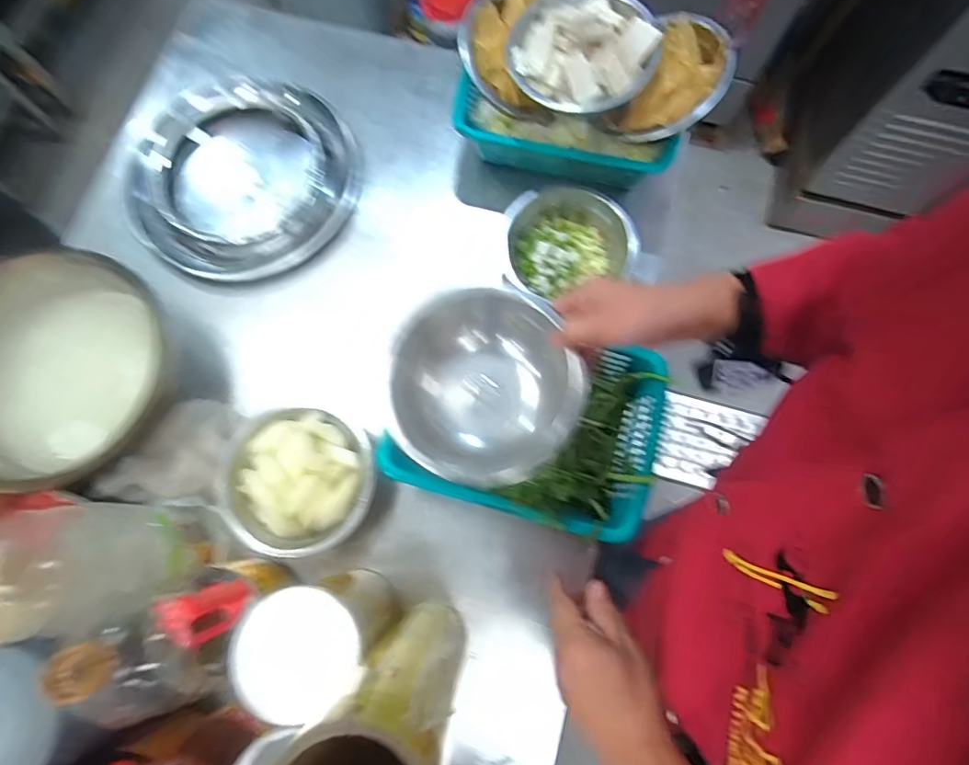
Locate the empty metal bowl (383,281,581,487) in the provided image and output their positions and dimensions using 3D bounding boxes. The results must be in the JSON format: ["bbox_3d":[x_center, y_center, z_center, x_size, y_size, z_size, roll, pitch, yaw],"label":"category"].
[{"bbox_3d":[-0.004,0.003,0.465,0.161,0.068,0.164,0,75,0],"label":"empty metal bowl"}]

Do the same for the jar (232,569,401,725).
[{"bbox_3d":[-0.151,0.245,0.518,0.099,0.204,0.094,0,75,0],"label":"jar"}]

